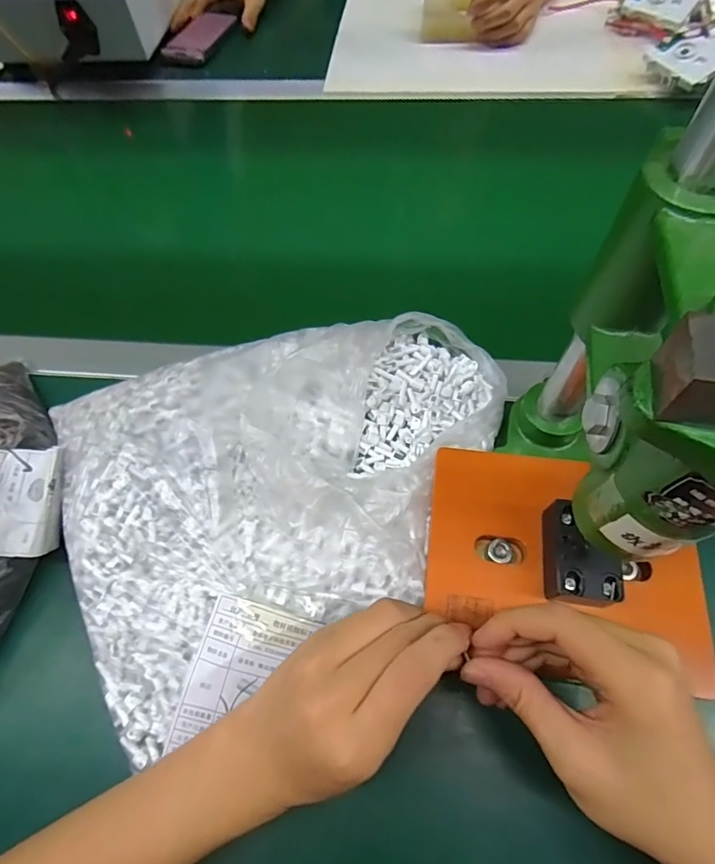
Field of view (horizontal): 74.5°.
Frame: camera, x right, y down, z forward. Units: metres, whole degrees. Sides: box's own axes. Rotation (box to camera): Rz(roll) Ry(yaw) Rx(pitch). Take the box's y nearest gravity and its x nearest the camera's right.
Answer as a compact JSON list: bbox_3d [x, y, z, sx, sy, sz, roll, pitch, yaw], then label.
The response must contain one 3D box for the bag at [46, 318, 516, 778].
[{"bbox_3d":[-0.036,0.031,0.335,0.335,0.051,0.248,-20,63,-7],"label":"bag"}]

